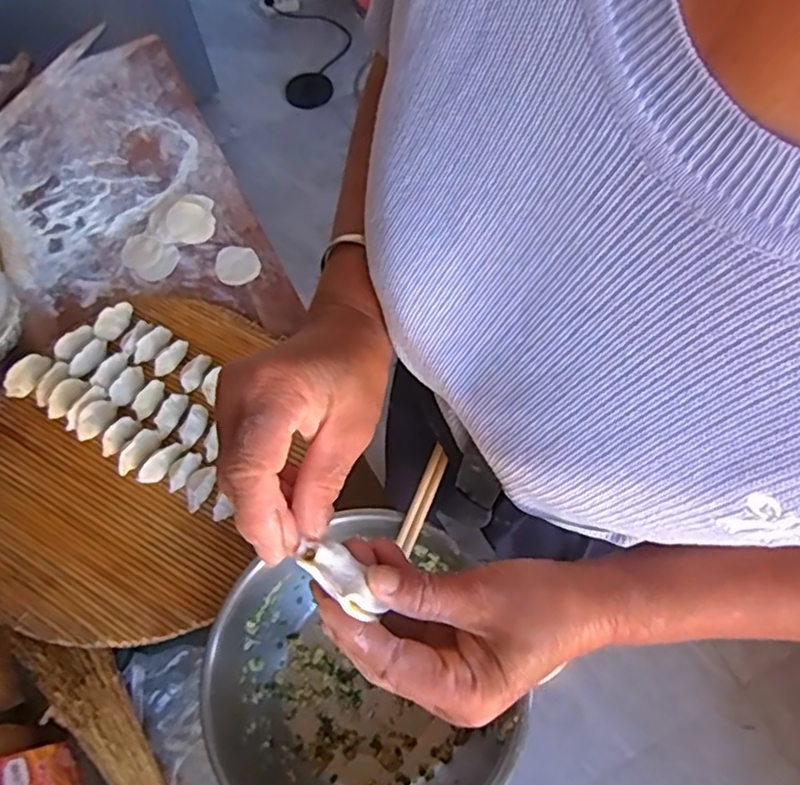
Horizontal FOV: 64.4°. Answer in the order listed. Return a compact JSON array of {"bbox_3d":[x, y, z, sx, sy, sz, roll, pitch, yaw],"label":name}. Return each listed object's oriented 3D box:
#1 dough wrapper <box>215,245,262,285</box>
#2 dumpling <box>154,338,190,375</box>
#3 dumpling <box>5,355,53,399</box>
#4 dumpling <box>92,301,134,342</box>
[{"bbox_3d":[-0.215,-0.171,0.839,0.055,0.006,0.062,-16,64,-5],"label":"dough wrapper"},{"bbox_3d":[-0.272,-0.043,0.750,0.018,0.015,0.052,34,70,18],"label":"dumpling"},{"bbox_3d":[-0.441,-0.021,0.749,0.021,0.028,0.059,22,67,13],"label":"dumpling"},{"bbox_3d":[-0.349,-0.088,0.775,0.054,0.022,0.024,-42,69,-16],"label":"dumpling"}]

